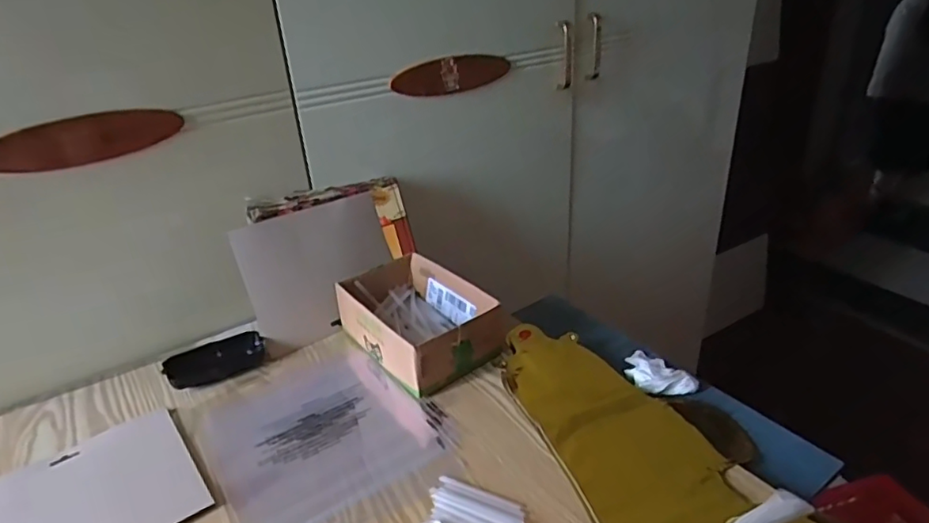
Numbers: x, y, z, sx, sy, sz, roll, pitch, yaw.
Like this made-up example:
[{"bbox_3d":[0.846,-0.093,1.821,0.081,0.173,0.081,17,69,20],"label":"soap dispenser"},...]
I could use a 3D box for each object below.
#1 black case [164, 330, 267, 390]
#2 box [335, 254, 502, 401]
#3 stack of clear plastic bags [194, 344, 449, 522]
[{"bbox_3d":[-0.294,0.117,0.685,0.107,0.028,0.044,-20,31,-30],"label":"black case"},{"bbox_3d":[-0.056,0.070,0.700,0.136,0.073,0.185,-23,33,-35],"label":"box"},{"bbox_3d":[-0.152,0.174,0.602,0.207,0.013,0.220,-21,32,-32],"label":"stack of clear plastic bags"}]

